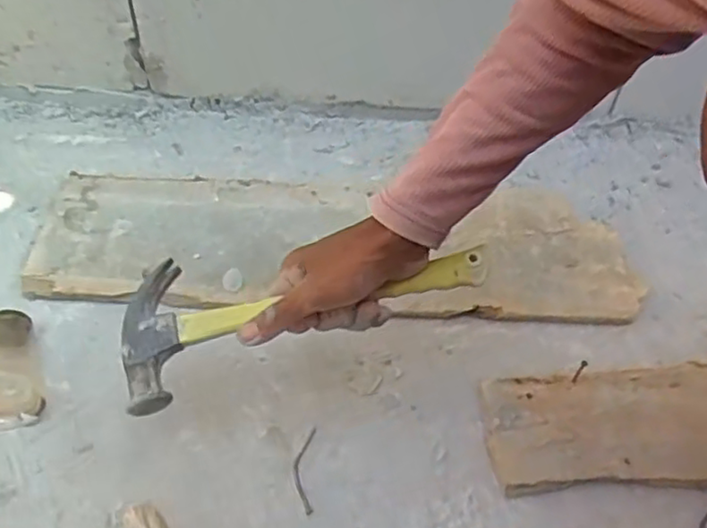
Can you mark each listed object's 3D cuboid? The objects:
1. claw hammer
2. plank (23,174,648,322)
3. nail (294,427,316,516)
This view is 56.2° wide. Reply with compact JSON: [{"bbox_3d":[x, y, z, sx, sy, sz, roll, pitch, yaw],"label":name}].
[{"bbox_3d":[-0.037,0.026,0.502,0.276,0.037,0.102,-14,52,-3],"label":"claw hammer"},{"bbox_3d":[-0.016,-0.023,0.715,0.615,0.032,0.170,3,50,-1],"label":"plank"},{"bbox_3d":[-0.042,0.175,0.564,0.017,0.006,0.072,1,50,-3],"label":"nail"}]

